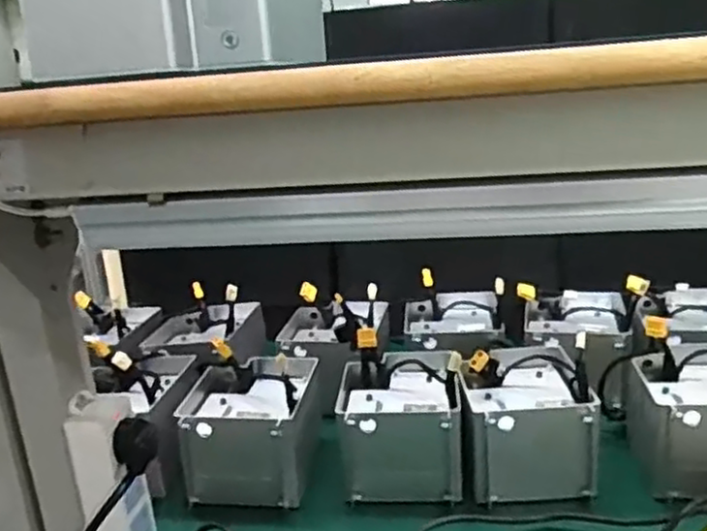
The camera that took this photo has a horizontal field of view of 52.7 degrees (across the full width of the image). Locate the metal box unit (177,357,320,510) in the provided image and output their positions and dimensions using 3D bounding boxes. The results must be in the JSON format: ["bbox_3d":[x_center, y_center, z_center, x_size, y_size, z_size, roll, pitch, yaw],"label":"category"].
[{"bbox_3d":[-0.112,0.181,0.809,0.134,0.096,0.169,-3,16,6],"label":"metal box unit"}]

